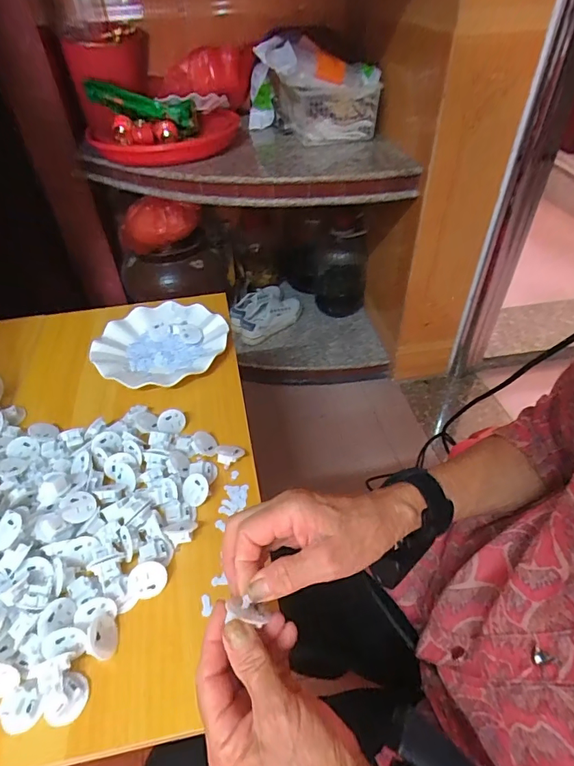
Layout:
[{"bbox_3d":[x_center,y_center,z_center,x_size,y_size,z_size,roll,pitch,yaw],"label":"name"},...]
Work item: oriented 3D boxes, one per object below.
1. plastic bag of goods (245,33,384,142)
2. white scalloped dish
[{"bbox_3d":[0.058,-0.681,1.024,0.267,0.188,0.199,-11,44,-9],"label":"plastic bag of goods"},{"bbox_3d":[-0.178,-0.059,0.640,0.178,0.022,0.173,-1,43,1],"label":"white scalloped dish"}]

